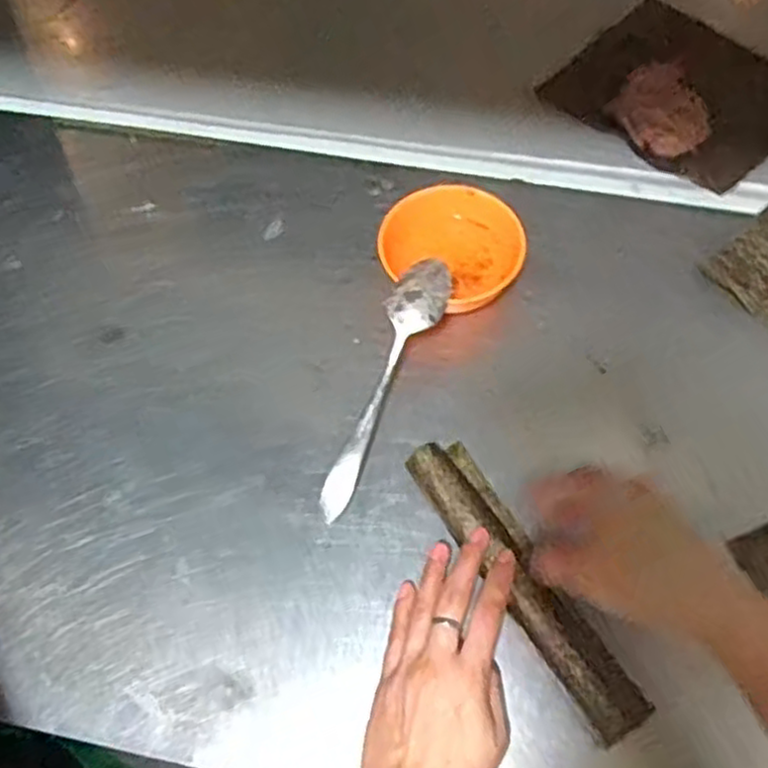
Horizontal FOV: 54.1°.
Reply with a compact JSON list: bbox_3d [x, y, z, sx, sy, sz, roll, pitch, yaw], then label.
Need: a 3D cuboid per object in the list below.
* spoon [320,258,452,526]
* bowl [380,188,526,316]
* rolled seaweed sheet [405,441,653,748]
[{"bbox_3d":[-0.001,0.000,0.518,0.036,0.018,0.192,21,82,13],"label":"spoon"},{"bbox_3d":[0.053,-0.105,0.580,0.106,0.052,0.094,16,63,9],"label":"bowl"},{"bbox_3d":[0.086,0.119,0.468,0.044,0.024,0.202,-28,61,-14],"label":"rolled seaweed sheet"}]

